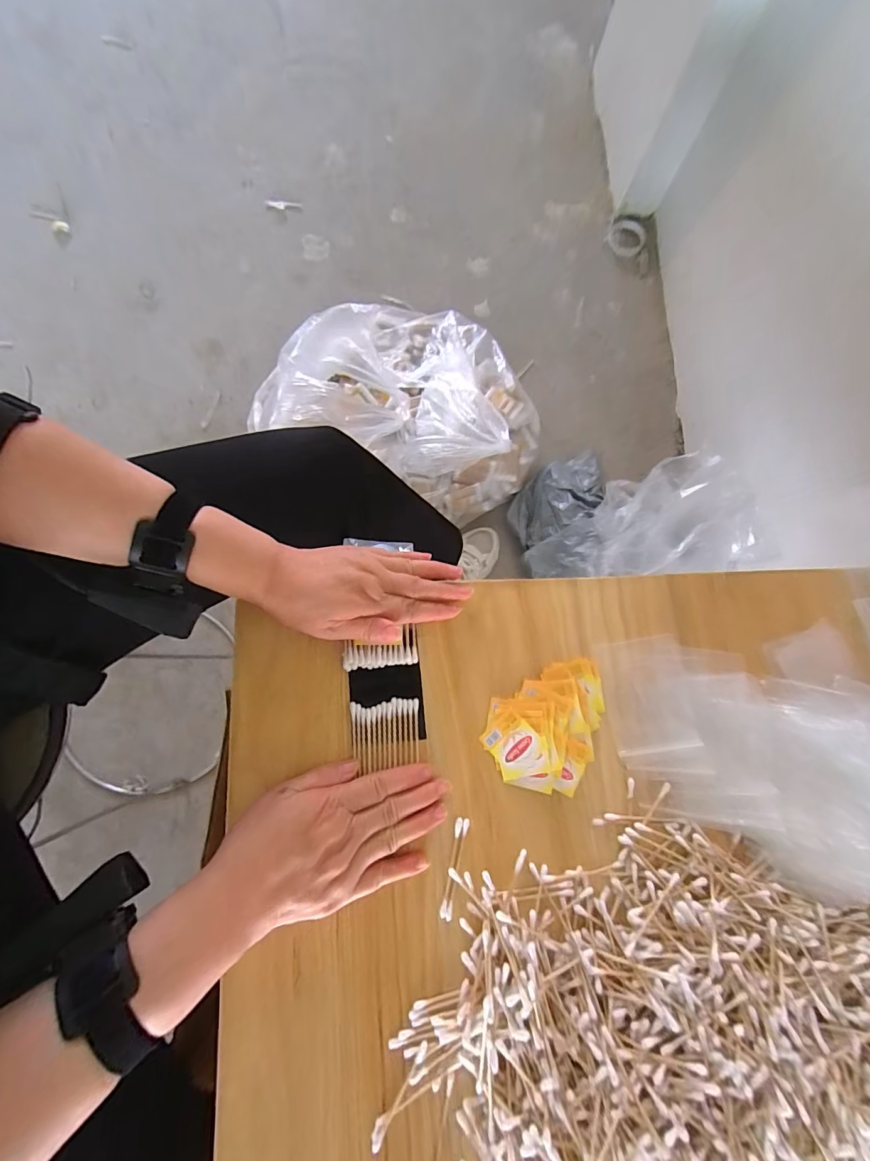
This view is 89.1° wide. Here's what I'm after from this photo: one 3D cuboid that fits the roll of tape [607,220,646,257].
[{"bbox_3d":[0.489,-0.873,1.127,0.091,0.022,0.103,18,80,0],"label":"roll of tape"}]

